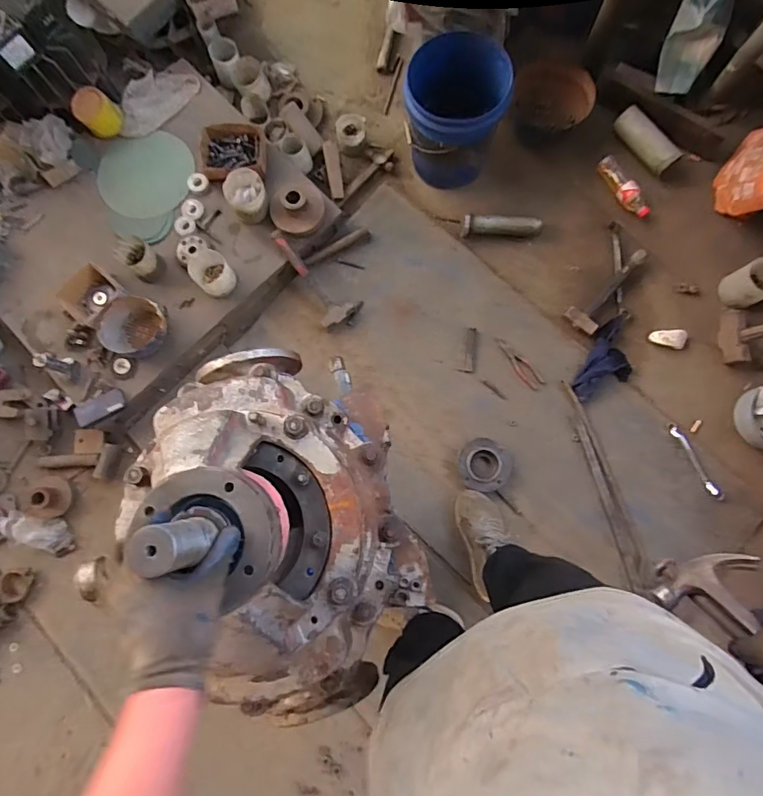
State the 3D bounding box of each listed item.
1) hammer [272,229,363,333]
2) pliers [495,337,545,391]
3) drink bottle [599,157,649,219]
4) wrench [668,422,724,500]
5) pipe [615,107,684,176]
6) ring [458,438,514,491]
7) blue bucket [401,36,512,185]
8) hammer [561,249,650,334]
[{"bbox_3d":[-0.191,-0.368,1.473,0.140,0.099,0.339,-34,82,-4],"label":"hammer"},{"bbox_3d":[0.404,-0.101,1.442,0.054,0.008,0.187,-40,84,-5],"label":"pliers"},{"bbox_3d":[0.758,-0.662,1.505,0.065,0.049,0.228,-29,82,-3],"label":"drink bottle"},{"bbox_3d":[0.904,0.179,1.394,0.043,0.014,0.244,-29,84,-3],"label":"wrench"},{"bbox_3d":[0.818,-0.799,1.507,0.071,0.063,0.223,-36,83,-4],"label":"pipe"},{"bbox_3d":[0.295,0.192,1.390,0.145,0.052,0.148,0,82,1],"label":"ring"},{"bbox_3d":[0.207,-0.812,1.410,0.274,0.290,0.252,0,82,1],"label":"blue bucket"},{"bbox_3d":[0.686,-0.330,1.467,0.099,0.037,0.308,41,84,6],"label":"hammer"}]

